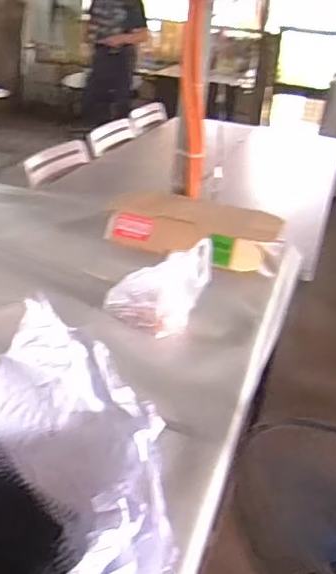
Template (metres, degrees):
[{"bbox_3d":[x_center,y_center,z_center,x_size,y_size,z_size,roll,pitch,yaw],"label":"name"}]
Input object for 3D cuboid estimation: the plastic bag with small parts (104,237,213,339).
[{"bbox_3d":[-0.019,-0.002,0.911,0.165,0.145,0.065,8,27,3],"label":"plastic bag with small parts"}]

